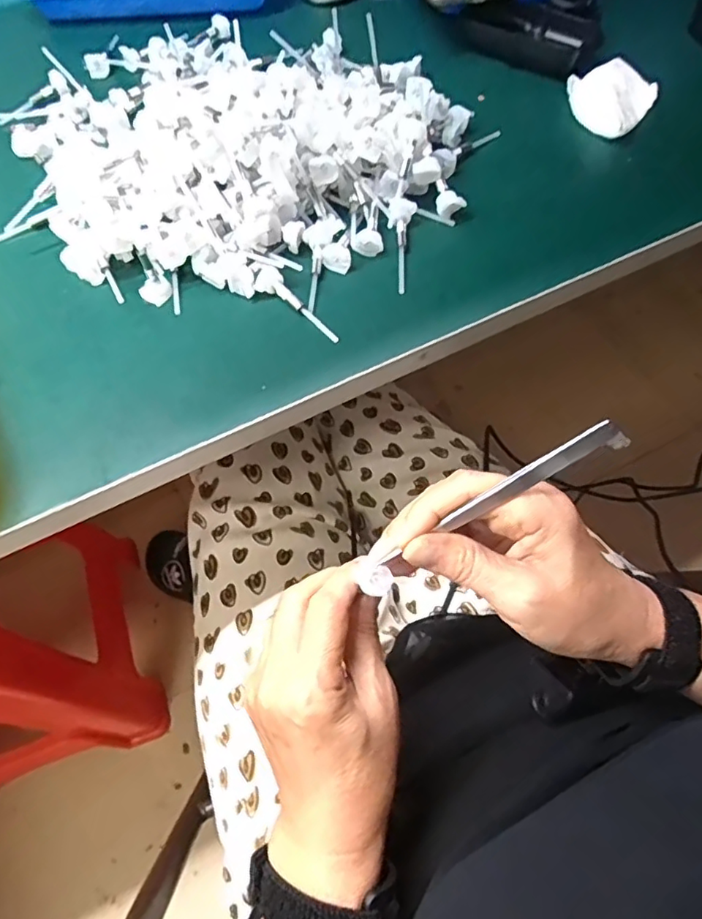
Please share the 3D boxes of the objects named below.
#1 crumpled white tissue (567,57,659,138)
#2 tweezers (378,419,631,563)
[{"bbox_3d":[0.199,-0.272,0.425,0.060,0.020,0.066,-27,64,-12],"label":"crumpled white tissue"},{"bbox_3d":[0.066,0.019,0.255,0.120,0.016,0.009,-34,64,19],"label":"tweezers"}]

